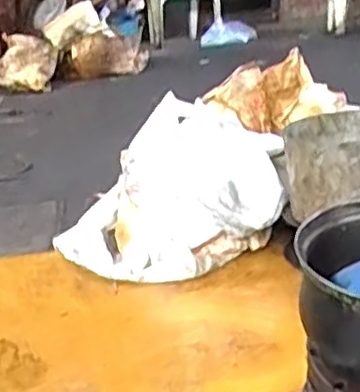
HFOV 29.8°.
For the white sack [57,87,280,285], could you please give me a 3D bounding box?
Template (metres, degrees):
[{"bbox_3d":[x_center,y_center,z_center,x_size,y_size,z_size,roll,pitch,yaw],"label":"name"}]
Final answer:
[{"bbox_3d":[-0.020,-0.017,1.437,0.475,0.262,0.270,-12,22,-21],"label":"white sack"}]

